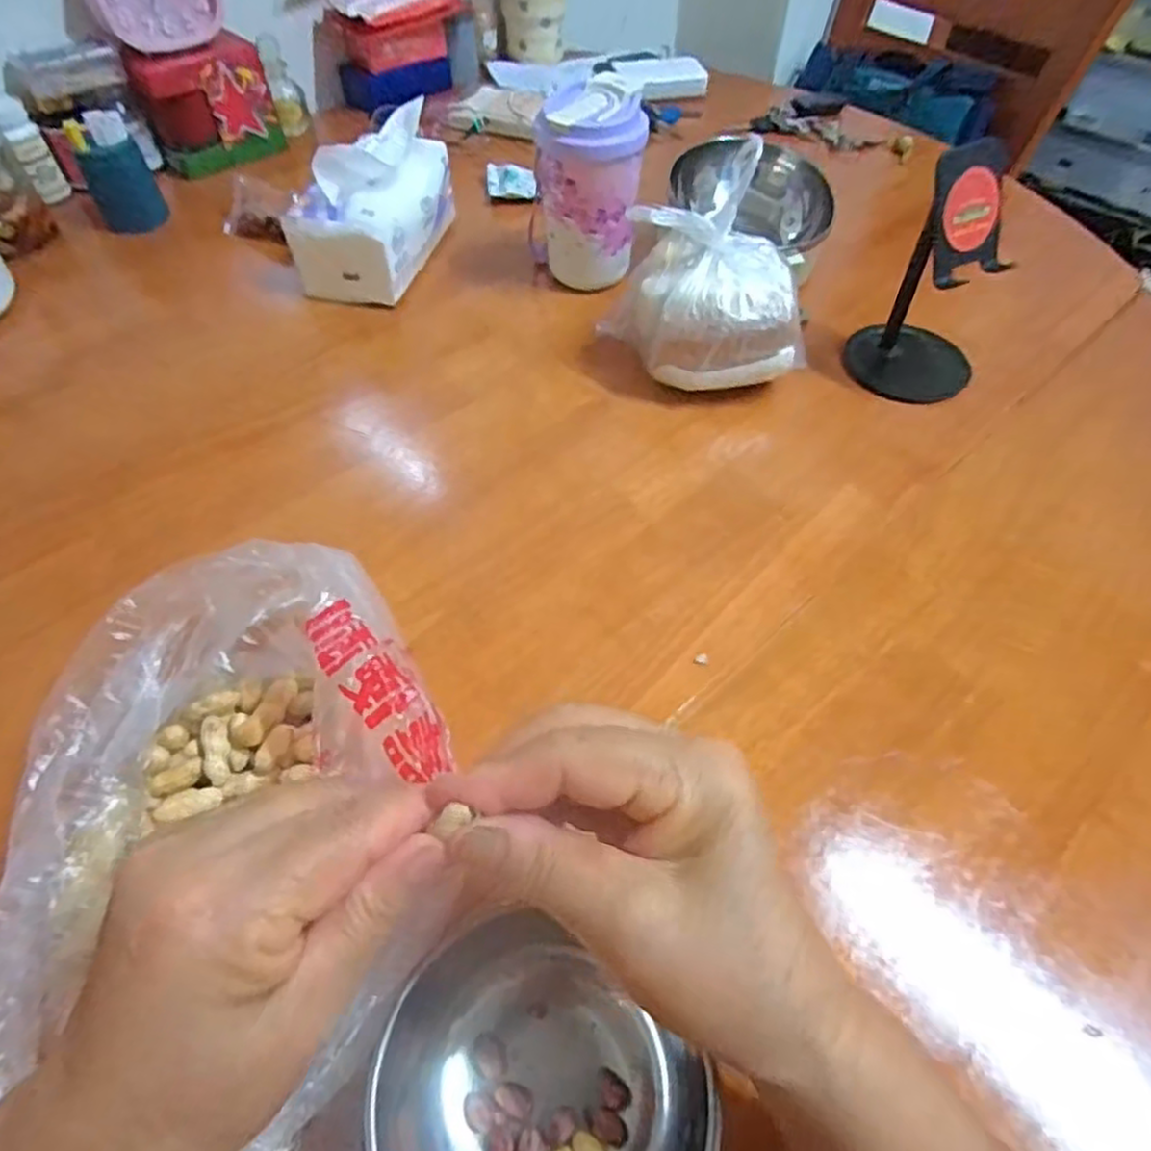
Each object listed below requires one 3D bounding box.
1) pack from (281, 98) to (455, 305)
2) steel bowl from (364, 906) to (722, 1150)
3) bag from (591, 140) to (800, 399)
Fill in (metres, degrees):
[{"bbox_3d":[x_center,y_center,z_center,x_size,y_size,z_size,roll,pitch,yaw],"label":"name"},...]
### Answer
[{"bbox_3d":[-0.177,-0.327,0.627,0.093,0.111,0.165,13,54,9],"label":"pack"},{"bbox_3d":[-0.015,0.195,0.251,0.114,0.059,0.098,27,58,18],"label":"steel bowl"},{"bbox_3d":[0.096,-0.197,0.511,0.122,0.124,0.098,-13,55,-10],"label":"bag"}]

